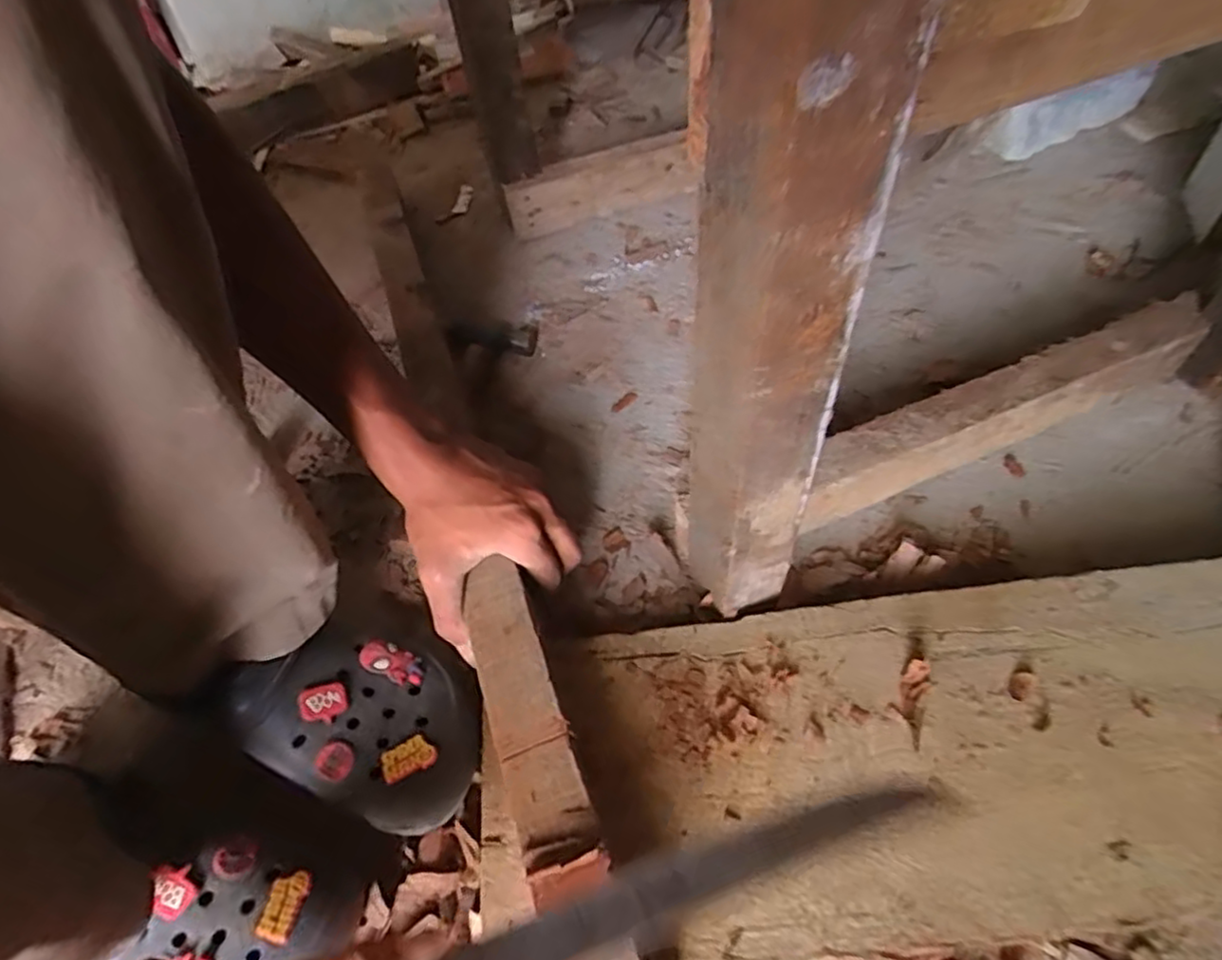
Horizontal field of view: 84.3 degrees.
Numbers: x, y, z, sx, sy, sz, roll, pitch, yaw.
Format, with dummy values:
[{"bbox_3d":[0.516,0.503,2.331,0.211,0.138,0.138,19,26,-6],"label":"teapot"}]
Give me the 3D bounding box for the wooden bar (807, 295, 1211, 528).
[{"bbox_3d":[0.304,-0.052,0.533,0.367,0.063,0.044,-21,55,-10],"label":"wooden bar"}]

